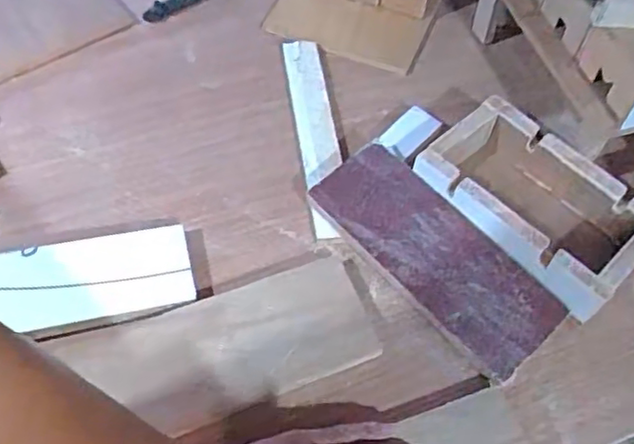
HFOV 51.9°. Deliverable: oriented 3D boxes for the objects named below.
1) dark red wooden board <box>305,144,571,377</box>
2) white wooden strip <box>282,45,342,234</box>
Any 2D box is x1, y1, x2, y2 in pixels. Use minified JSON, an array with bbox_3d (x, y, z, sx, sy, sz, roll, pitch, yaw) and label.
[{"bbox_3d":[0.105,0.027,0.589,0.091,0.008,0.237,-41,71,-14],"label":"dark red wooden board"},{"bbox_3d":[-0.001,-0.097,0.681,0.040,0.016,0.259,-6,60,-7],"label":"white wooden strip"}]

